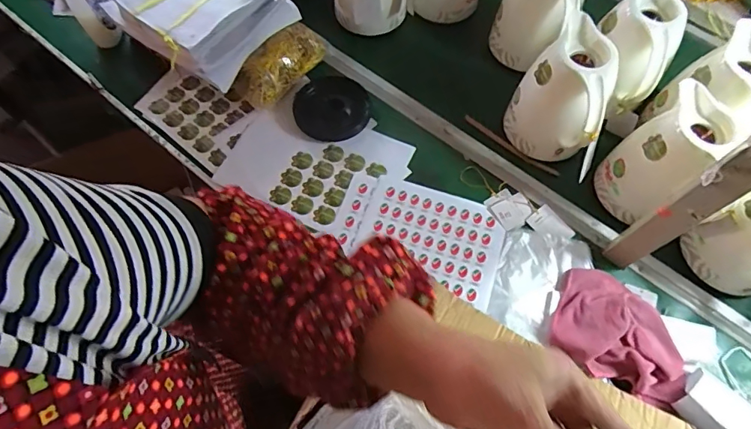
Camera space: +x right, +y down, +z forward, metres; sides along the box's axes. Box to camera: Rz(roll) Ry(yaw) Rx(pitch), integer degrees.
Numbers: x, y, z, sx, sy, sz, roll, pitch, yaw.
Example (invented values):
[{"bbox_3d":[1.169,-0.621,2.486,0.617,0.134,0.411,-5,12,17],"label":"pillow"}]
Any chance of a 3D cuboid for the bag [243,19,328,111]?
[{"bbox_3d":[-0.170,-0.284,0.849,0.061,0.071,0.191,35,70,13],"label":"bag"}]

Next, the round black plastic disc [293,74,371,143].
[{"bbox_3d":[-0.082,-0.200,0.860,0.138,0.037,0.133,1,66,-2],"label":"round black plastic disc"}]

